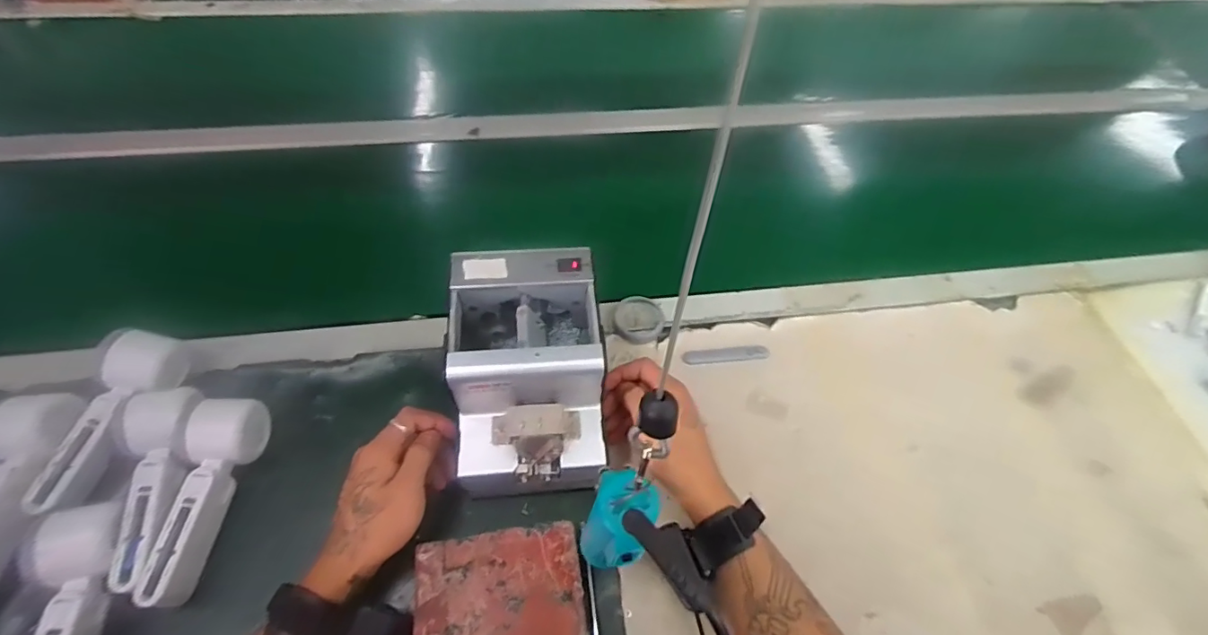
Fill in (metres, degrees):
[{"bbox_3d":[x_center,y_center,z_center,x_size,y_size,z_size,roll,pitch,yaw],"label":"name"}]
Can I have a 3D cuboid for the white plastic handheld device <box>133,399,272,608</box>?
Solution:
[{"bbox_3d":[-0.349,0.155,0.466,0.050,0.050,0.166,6,57,1],"label":"white plastic handheld device"}]

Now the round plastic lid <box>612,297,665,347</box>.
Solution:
[{"bbox_3d":[0.040,0.003,0.616,0.056,0.010,0.057,1,57,-2],"label":"round plastic lid"}]

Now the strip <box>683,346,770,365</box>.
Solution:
[{"bbox_3d":[0.136,0.041,0.597,0.094,0.006,0.017,-3,58,-5],"label":"strip"}]

